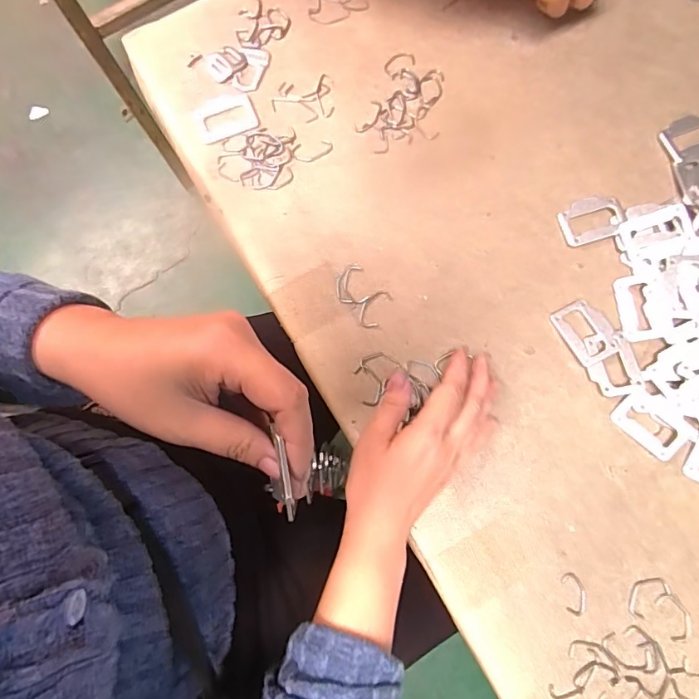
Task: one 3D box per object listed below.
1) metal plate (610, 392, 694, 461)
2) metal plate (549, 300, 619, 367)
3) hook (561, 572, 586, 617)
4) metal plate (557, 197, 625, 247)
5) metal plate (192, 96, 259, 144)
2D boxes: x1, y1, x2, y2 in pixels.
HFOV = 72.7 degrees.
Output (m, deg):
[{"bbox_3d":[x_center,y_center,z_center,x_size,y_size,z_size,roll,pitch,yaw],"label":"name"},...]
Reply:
[{"bbox_3d":[0.235,0.060,0.370,0.035,0.004,0.055,-43,80,1],"label":"metal plate"},{"bbox_3d":[0.192,-0.016,0.383,0.038,0.007,0.051,-30,79,-7],"label":"metal plate"},{"bbox_3d":[0.167,0.181,0.350,0.015,0.004,0.030,-7,80,-1],"label":"hook"},{"bbox_3d":[0.203,-0.108,0.396,0.050,0.005,0.037,-13,80,-2],"label":"metal plate"},{"bbox_3d":[-0.108,-0.202,0.418,0.053,0.005,0.037,-17,81,0],"label":"metal plate"}]

